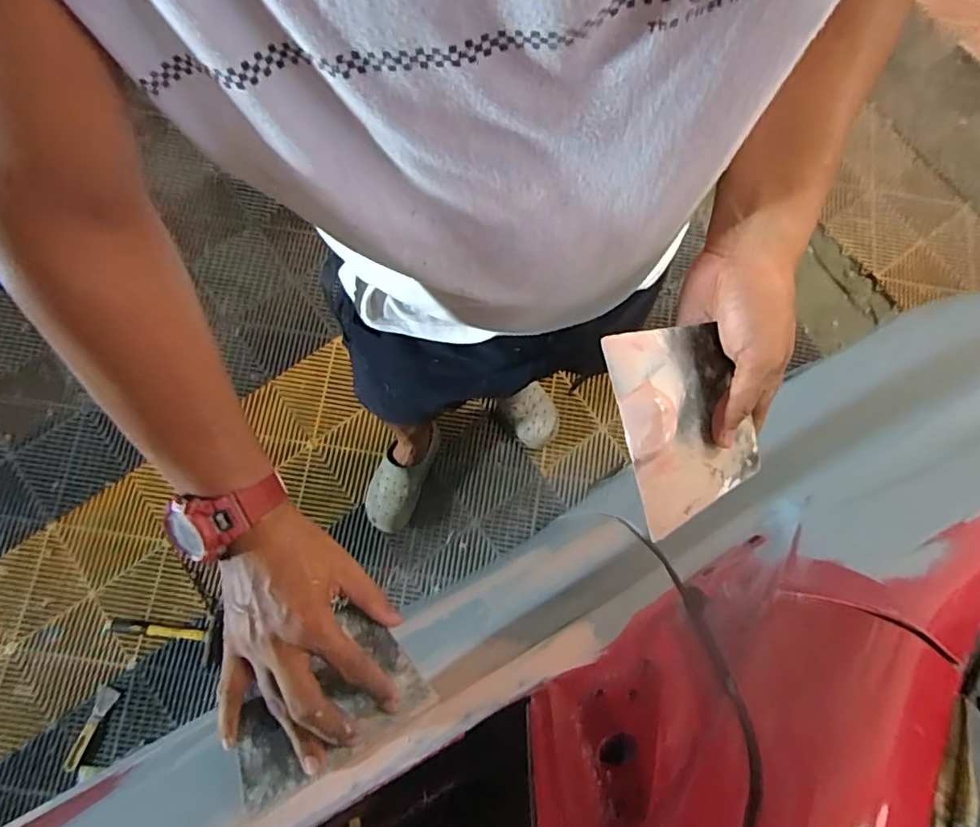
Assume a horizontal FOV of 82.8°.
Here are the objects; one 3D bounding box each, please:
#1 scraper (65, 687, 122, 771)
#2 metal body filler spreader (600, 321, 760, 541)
[{"bbox_3d":[-0.885,0.695,1.230,0.043,0.010,0.161,17,65,7],"label":"scraper"},{"bbox_3d":[0.137,0.004,0.384,0.094,0.011,0.139,-21,103,-14],"label":"metal body filler spreader"}]

